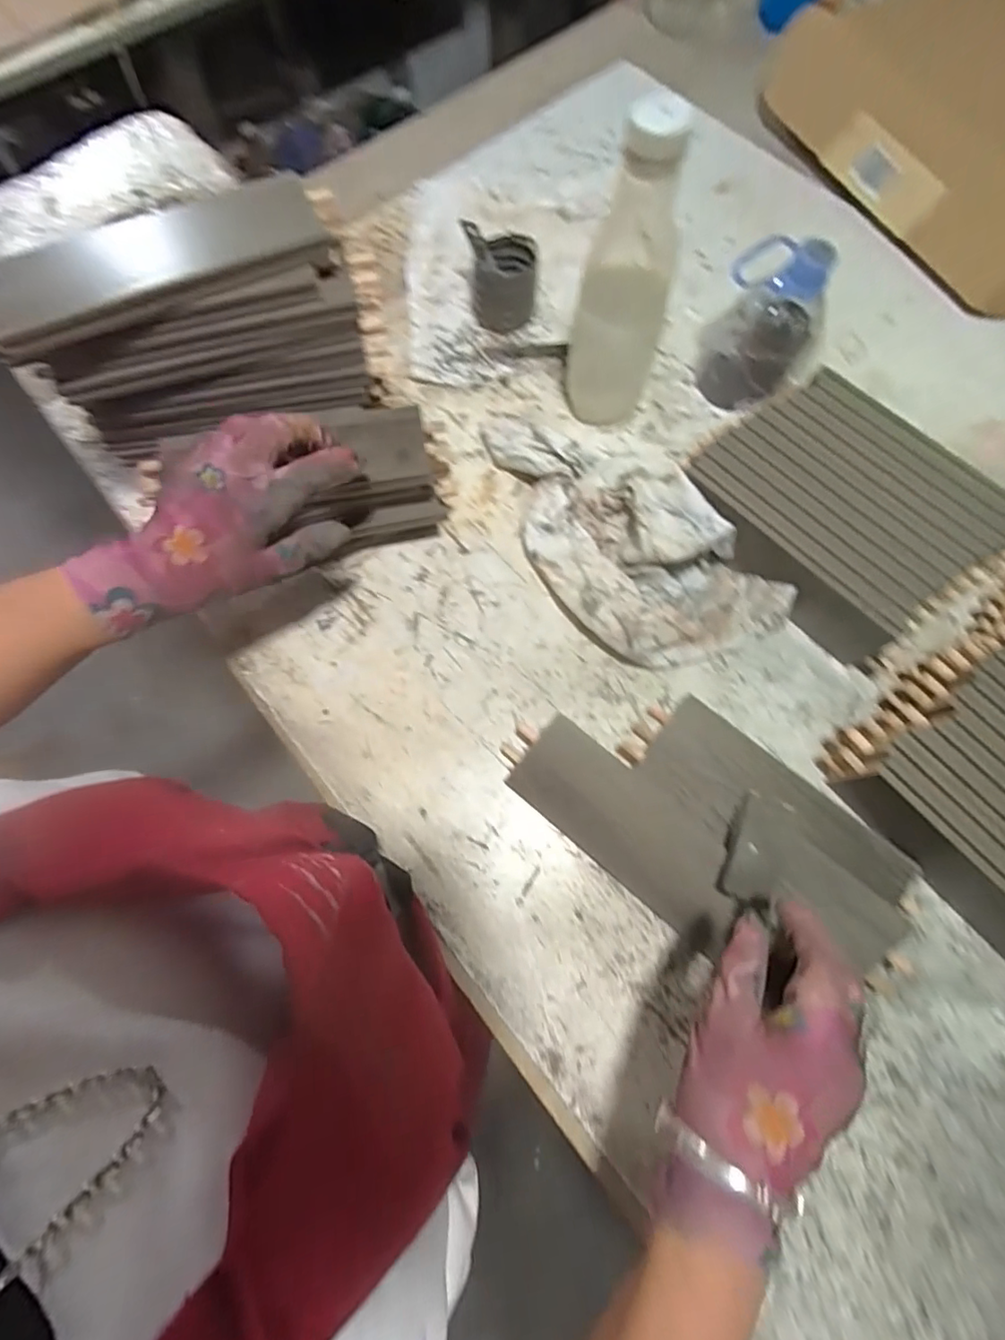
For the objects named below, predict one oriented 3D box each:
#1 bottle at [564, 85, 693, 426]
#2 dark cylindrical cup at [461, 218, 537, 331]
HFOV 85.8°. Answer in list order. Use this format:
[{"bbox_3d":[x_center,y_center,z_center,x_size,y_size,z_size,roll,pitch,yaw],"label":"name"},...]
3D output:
[{"bbox_3d":[0.091,-0.300,0.422,0.077,0.222,0.066,10,74,4],"label":"bottle"},{"bbox_3d":[-0.001,-0.391,0.544,0.070,0.060,0.064,-2,74,0],"label":"dark cylindrical cup"}]

